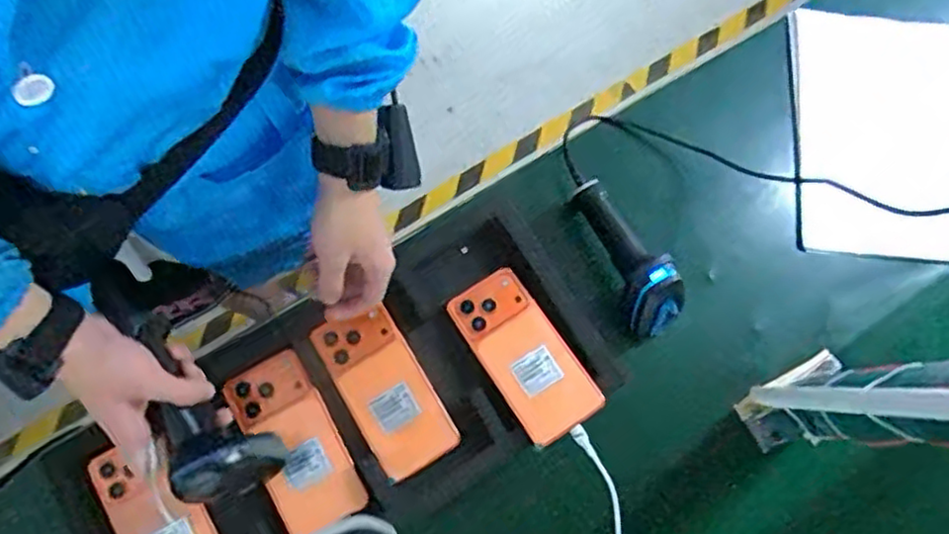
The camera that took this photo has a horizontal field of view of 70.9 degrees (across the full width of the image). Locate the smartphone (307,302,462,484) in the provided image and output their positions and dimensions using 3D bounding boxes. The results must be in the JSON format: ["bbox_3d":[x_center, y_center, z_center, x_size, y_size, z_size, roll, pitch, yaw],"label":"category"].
[{"bbox_3d":[-0.084,0.112,0.618,0.077,0.012,0.155,-33,80,-8],"label":"smartphone"}]

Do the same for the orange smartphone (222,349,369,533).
[{"bbox_3d":[-0.165,0.160,0.609,0.074,0.016,0.158,-28,80,-9],"label":"orange smartphone"}]

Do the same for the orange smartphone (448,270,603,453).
[{"bbox_3d":[0.046,0.080,0.628,0.077,0.019,0.161,-32,76,-8],"label":"orange smartphone"}]

